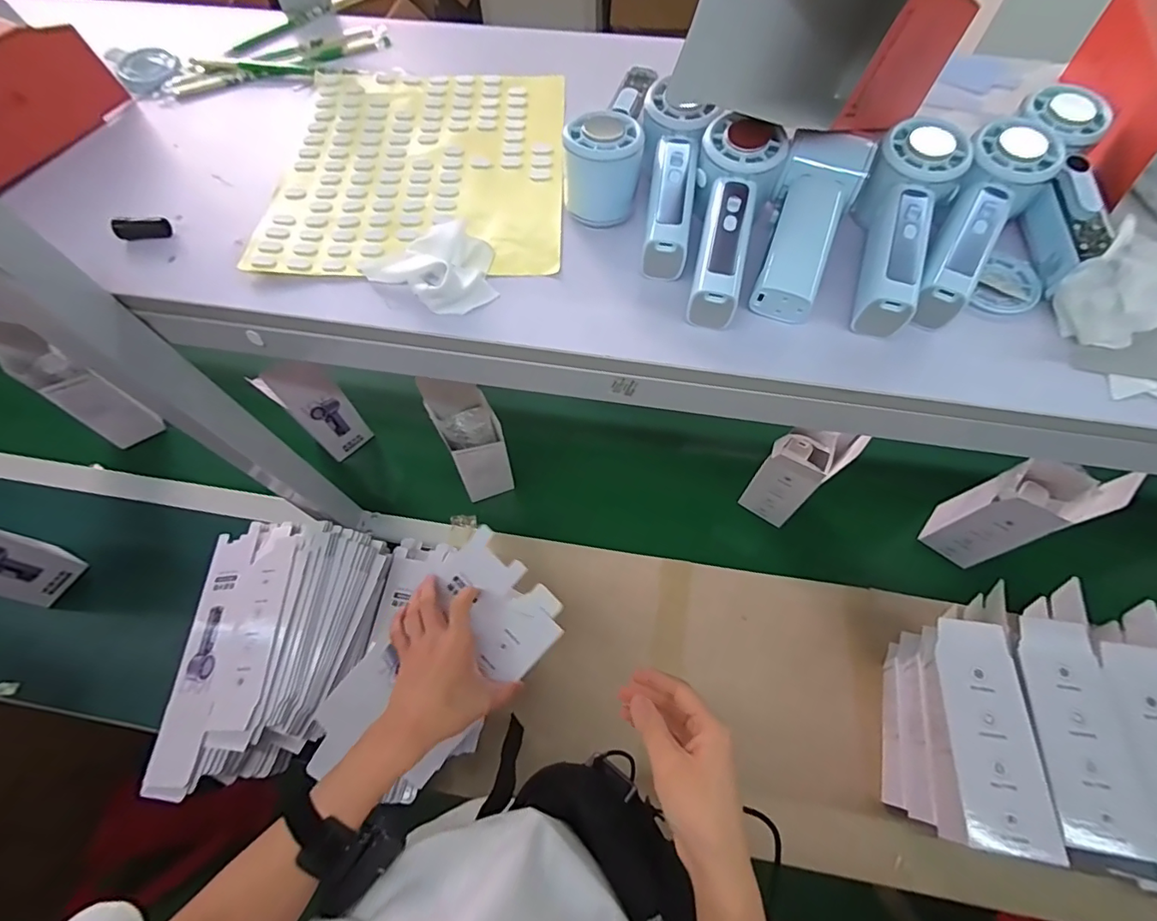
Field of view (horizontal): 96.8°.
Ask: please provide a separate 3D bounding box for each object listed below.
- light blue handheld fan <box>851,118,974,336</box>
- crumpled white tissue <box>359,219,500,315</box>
[{"bbox_3d":[0.223,-0.156,0.357,0.056,0.045,0.155,17,78,9],"label":"light blue handheld fan"},{"bbox_3d":[-0.104,-0.148,0.378,0.095,0.023,0.069,30,68,14],"label":"crumpled white tissue"}]

